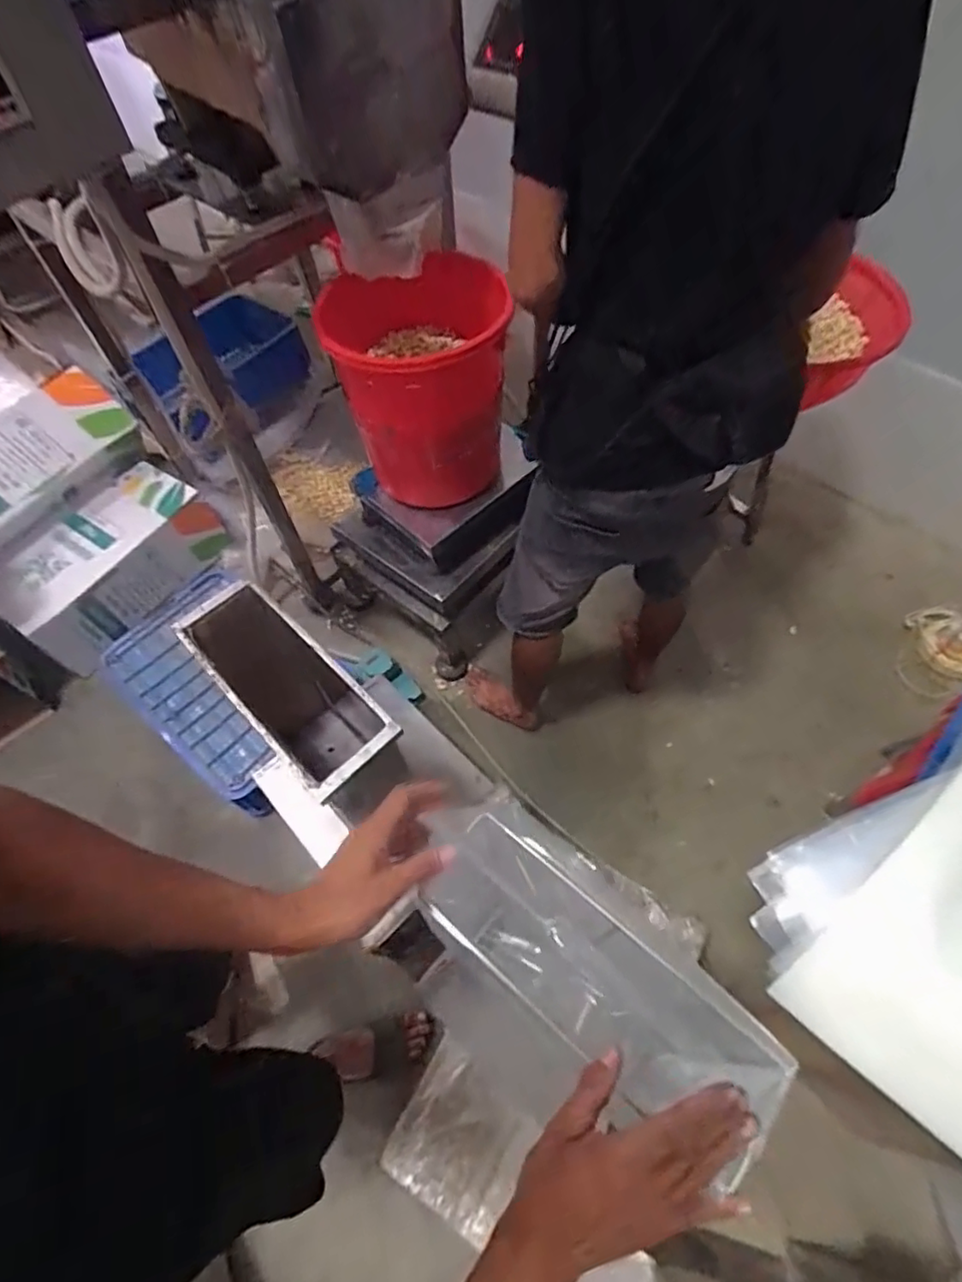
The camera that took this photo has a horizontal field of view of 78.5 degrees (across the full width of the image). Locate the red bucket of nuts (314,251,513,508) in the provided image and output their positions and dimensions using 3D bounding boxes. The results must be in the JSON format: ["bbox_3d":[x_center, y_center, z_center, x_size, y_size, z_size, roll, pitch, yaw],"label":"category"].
[{"bbox_3d":[-0.120,-0.523,1.204,0.352,0.406,0.300,-8,59,-1],"label":"red bucket of nuts"}]

